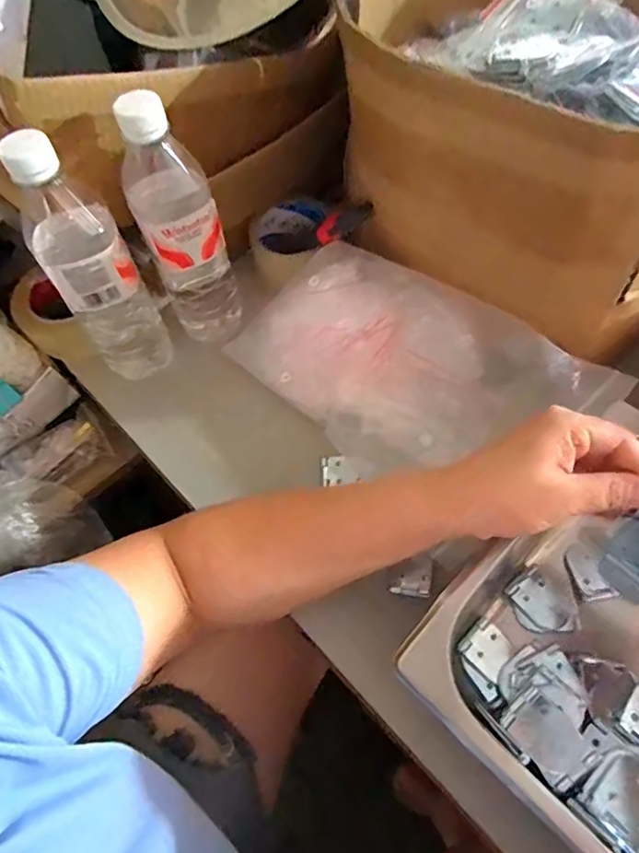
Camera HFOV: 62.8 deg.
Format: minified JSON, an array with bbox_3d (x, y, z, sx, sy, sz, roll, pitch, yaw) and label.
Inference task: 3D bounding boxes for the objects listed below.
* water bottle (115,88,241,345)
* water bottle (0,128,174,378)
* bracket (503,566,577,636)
[{"bbox_3d":[-0.116,-0.163,0.451,0.060,0.224,0.054,-21,63,-9],"label":"water bottle"},{"bbox_3d":[-0.187,-0.131,0.438,0.062,0.219,0.071,-26,64,-11],"label":"water bottle"},{"bbox_3d":[0.164,0.133,0.388,0.040,0.010,0.049,-40,67,-17],"label":"bracket"}]

